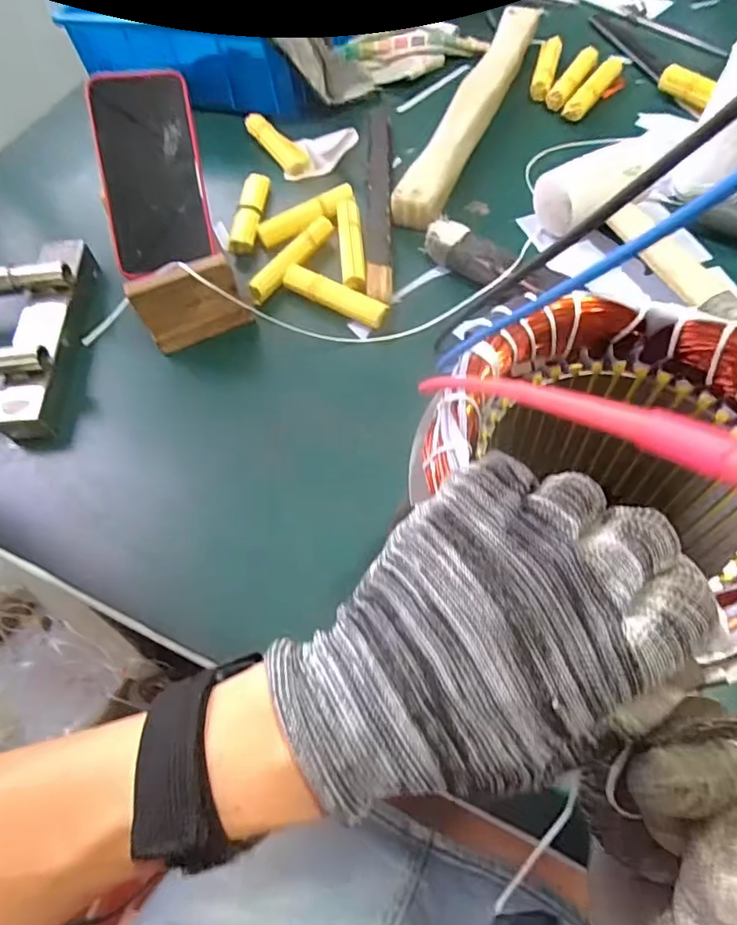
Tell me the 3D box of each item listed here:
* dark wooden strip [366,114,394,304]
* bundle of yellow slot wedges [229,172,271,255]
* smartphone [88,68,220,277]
[{"bbox_3d":[0.010,-0.243,0.513,0.024,0.017,0.259,-2,61,5],"label":"dark wooden strip"},{"bbox_3d":[-0.113,-0.237,0.534,0.026,0.022,0.101,0,61,6],"label":"bundle of yellow slot wedges"},{"bbox_3d":[-0.185,-0.248,0.472,0.082,0.007,0.163,-10,93,-11],"label":"smartphone"}]

